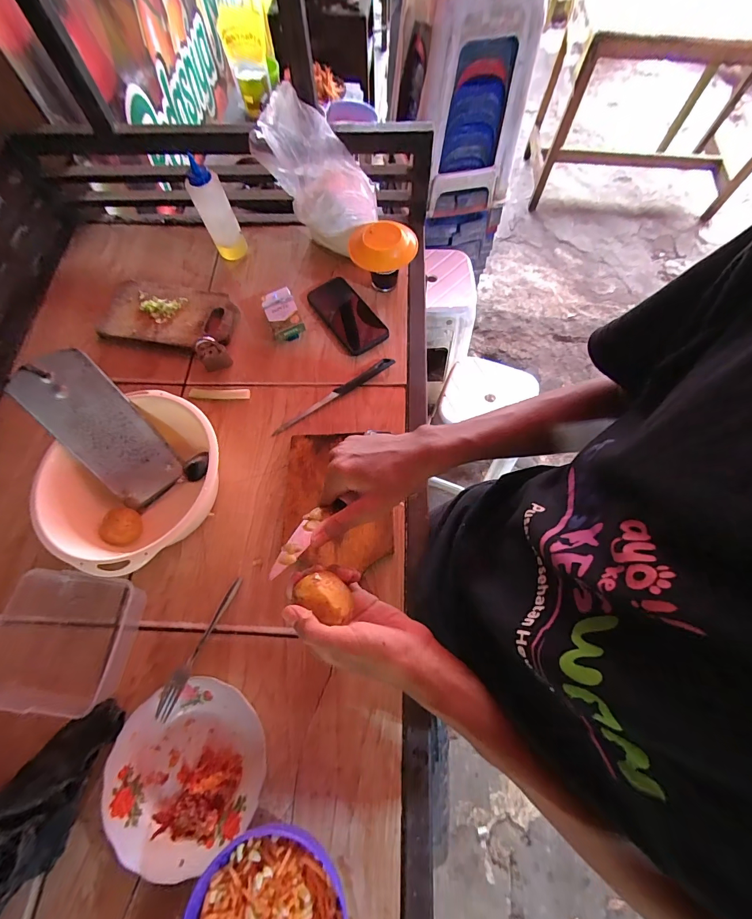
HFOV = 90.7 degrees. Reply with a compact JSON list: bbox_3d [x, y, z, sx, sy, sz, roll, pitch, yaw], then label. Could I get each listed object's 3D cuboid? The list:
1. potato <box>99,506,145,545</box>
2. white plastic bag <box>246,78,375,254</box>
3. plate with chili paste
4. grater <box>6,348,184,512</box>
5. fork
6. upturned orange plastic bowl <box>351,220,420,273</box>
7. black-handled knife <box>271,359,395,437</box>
[{"bbox_3d":[-0.369,0.100,0.548,0.050,0.044,0.052,12,69,7],"label":"potato"},{"bbox_3d":[-0.107,-0.500,0.666,0.206,0.188,0.130,-7,67,-3],"label":"white plastic bag"},{"bbox_3d":[-0.221,0.363,0.438,0.176,0.034,0.169,-1,68,2],"label":"plate with chili paste"},{"bbox_3d":[-0.394,-0.038,0.542,0.105,0.235,0.016,-36,26,-12],"label":"grater"},{"bbox_3d":[-0.232,0.245,0.498,0.021,0.021,0.175,18,55,9],"label":"fork"},{"bbox_3d":[0.012,-0.383,0.651,0.120,0.025,0.117,-2,68,1],"label":"upturned orange plastic bowl"},{"bbox_3d":[-0.074,-0.113,0.636,0.238,0.018,0.022,-32,70,-10],"label":"black-handled knife"}]

